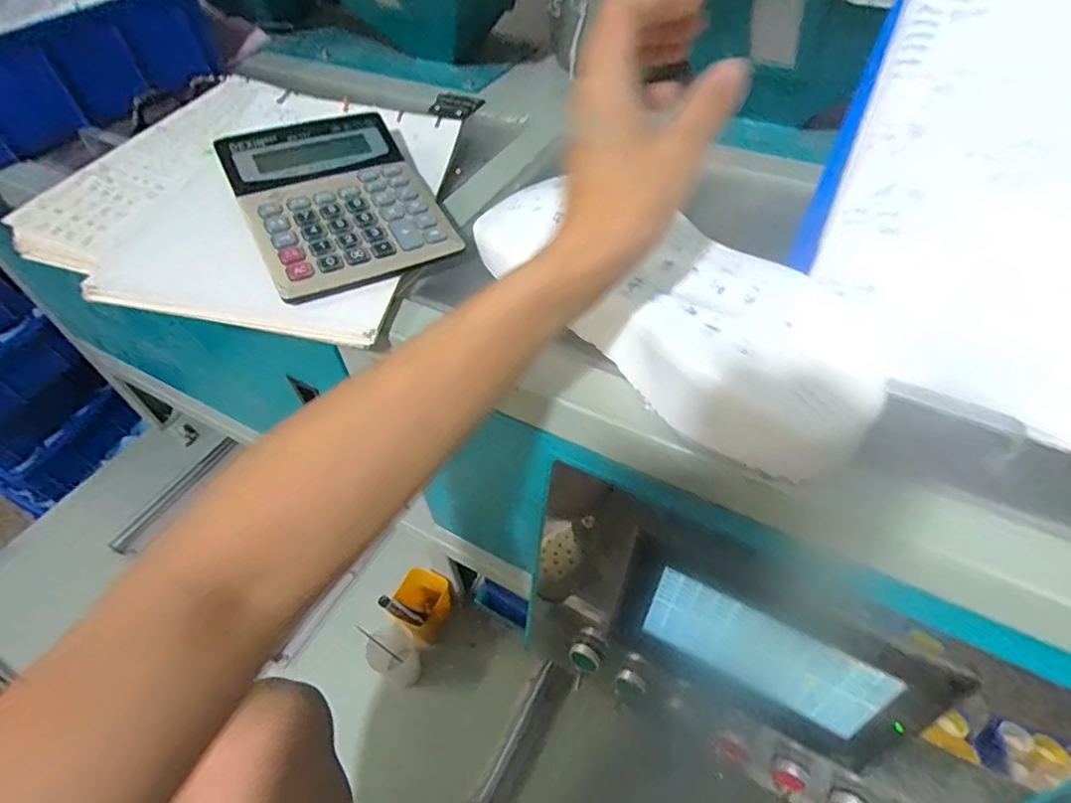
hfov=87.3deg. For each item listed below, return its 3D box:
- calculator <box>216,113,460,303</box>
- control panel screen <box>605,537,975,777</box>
[{"bbox_3d":[-0.160,-0.167,0.457,0.142,0.020,0.176,-23,66,-22],"label":"calculator"},{"bbox_3d":[0.160,0.186,0.407,0.207,0.159,0.039,21,54,20],"label":"control panel screen"}]

